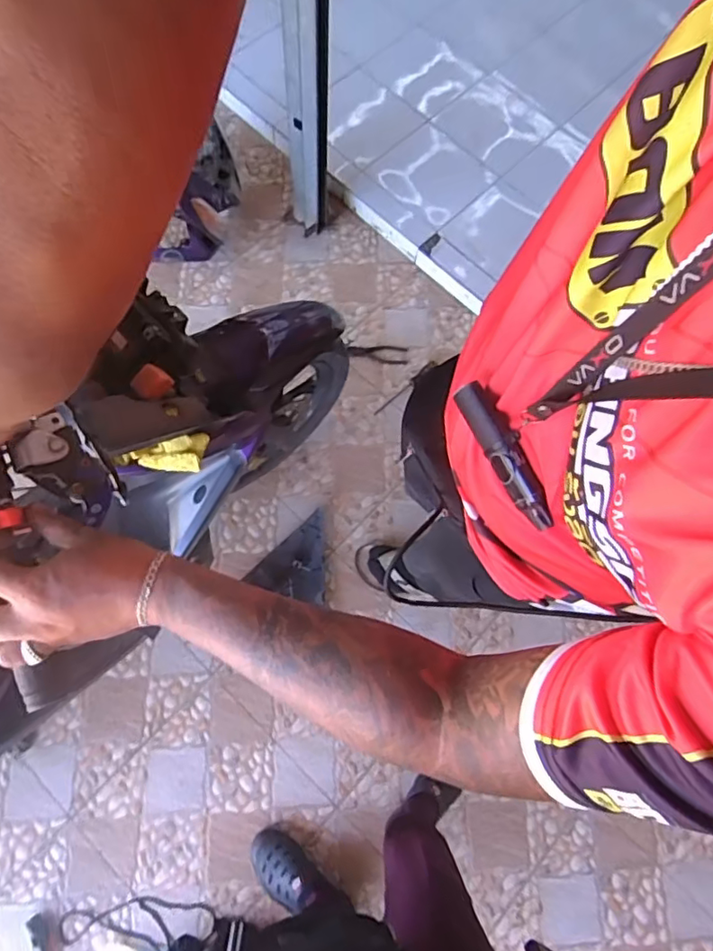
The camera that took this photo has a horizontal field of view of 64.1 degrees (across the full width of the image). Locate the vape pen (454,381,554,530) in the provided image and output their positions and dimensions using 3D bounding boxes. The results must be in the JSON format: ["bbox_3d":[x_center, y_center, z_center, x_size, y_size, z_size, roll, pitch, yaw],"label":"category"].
[{"bbox_3d":[0.107,-0.015,0.410,0.019,0.025,0.112,-26,75,-11],"label":"vape pen"}]

